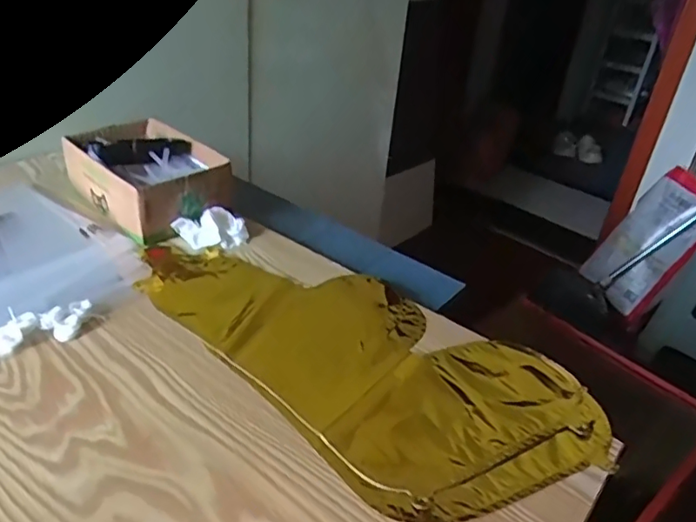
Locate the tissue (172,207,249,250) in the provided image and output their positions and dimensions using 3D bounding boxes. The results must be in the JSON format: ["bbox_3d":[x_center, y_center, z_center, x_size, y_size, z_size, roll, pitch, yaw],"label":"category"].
[{"bbox_3d":[-0.154,-0.037,0.651,0.072,0.027,0.042,-14,37,-28],"label":"tissue"}]

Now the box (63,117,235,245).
[{"bbox_3d":[-0.237,-0.100,0.695,0.136,0.067,0.186,-23,42,-37],"label":"box"}]

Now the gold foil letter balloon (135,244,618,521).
[{"bbox_3d":[0.002,0.067,0.526,0.423,0.014,0.209,31,40,35],"label":"gold foil letter balloon"}]

